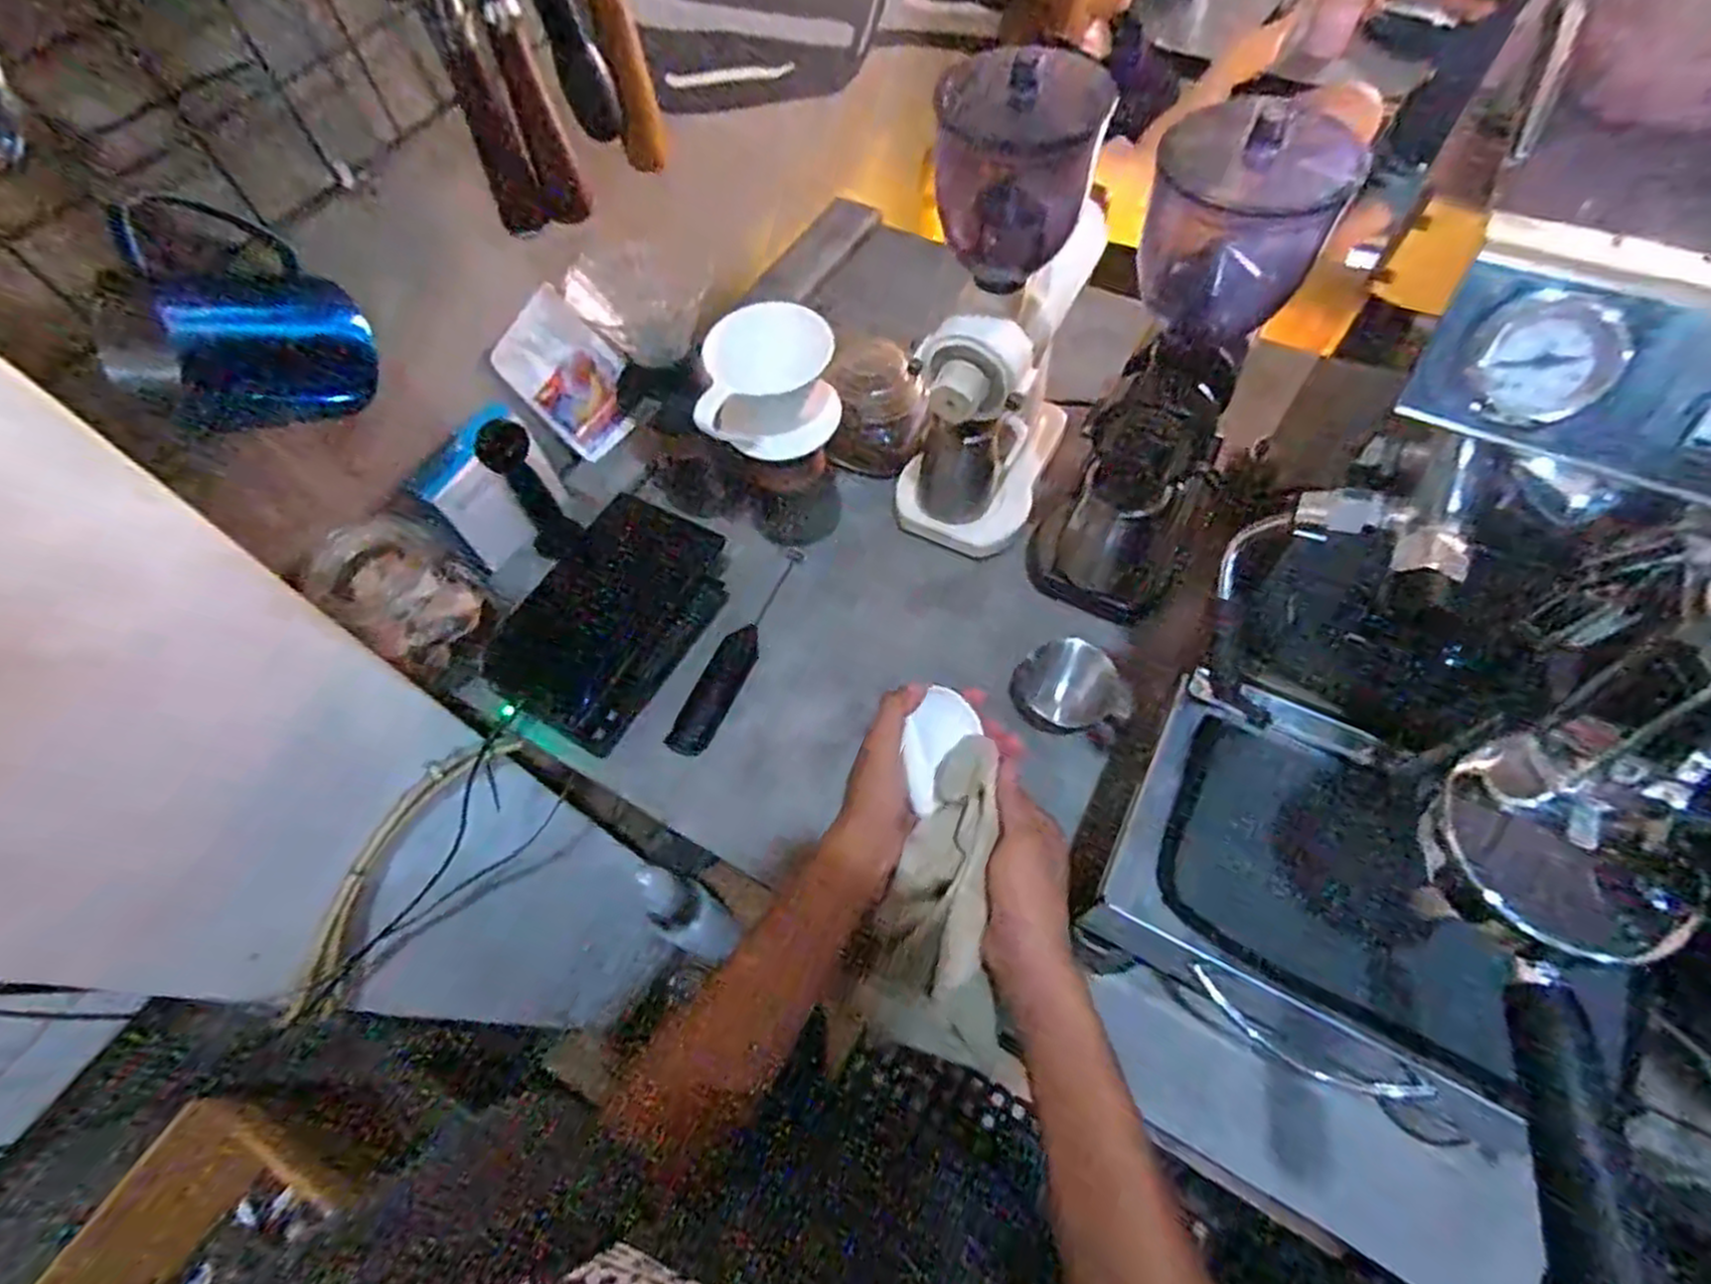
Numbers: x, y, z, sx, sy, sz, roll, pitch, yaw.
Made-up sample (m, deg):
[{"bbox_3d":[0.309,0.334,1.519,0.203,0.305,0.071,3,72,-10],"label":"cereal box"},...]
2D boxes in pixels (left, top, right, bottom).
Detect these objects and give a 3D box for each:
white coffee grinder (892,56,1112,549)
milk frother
[{"bbox_3d":[0.112,-0.243,0.601,0.132,0.377,0.184,12,62,10],"label":"white coffee grinder"},{"bbox_3d":[-0.099,0.003,0.674,0.036,0.025,0.218,22,64,14],"label":"milk frother"}]

